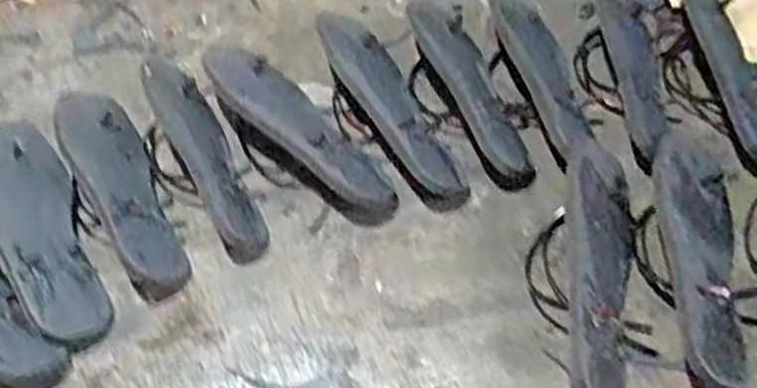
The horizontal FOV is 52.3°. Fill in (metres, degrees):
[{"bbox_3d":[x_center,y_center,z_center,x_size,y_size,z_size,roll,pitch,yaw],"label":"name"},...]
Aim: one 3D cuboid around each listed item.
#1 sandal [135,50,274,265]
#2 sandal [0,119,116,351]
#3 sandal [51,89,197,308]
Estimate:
[{"bbox_3d":[-0.184,-0.048,0.766,0.074,0.071,0.262,-22,54,-14],"label":"sandal"},{"bbox_3d":[-0.326,0.025,0.733,0.090,0.062,0.275,-29,56,-19],"label":"sandal"},{"bbox_3d":[-0.251,-0.002,0.752,0.079,0.036,0.243,-12,58,-37],"label":"sandal"}]

